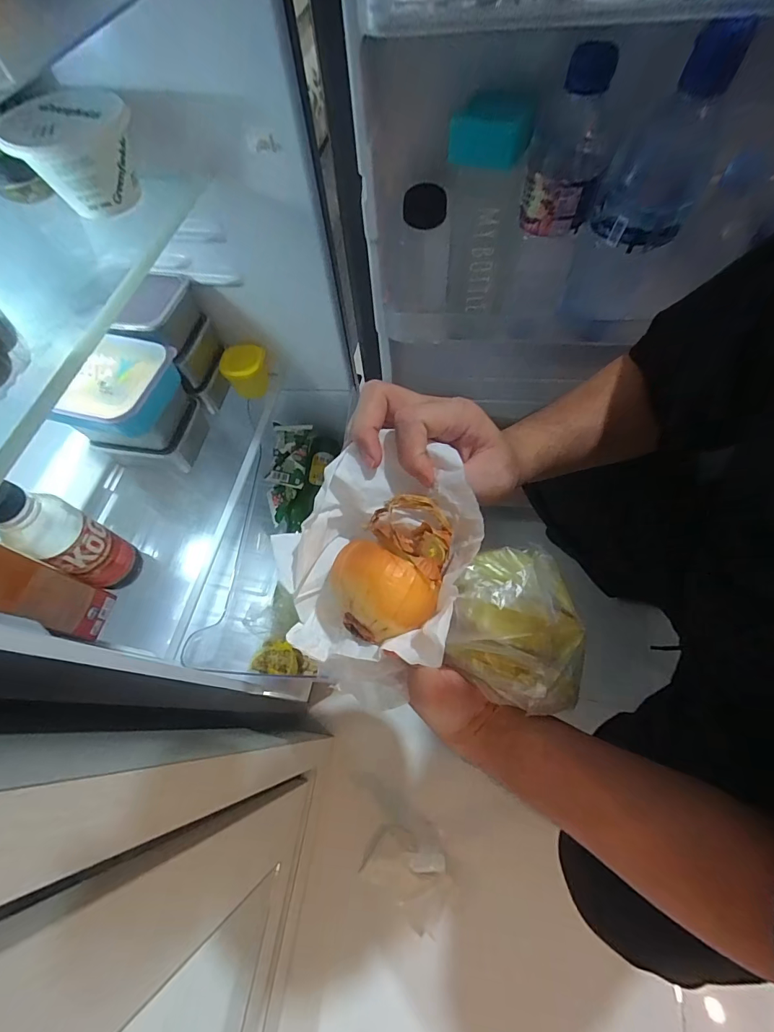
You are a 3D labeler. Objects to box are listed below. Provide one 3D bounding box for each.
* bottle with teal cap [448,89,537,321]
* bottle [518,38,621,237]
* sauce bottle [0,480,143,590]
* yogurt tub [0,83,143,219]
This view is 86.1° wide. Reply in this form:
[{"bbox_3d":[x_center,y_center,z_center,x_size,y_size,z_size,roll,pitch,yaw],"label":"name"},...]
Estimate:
[{"bbox_3d":[0.090,-0.273,0.396,0.064,0.193,0.073,11,65,9],"label":"bottle with teal cap"},{"bbox_3d":[0.146,-0.295,0.326,0.059,0.113,0.052,14,65,10],"label":"bottle"},{"bbox_3d":[-0.351,0.030,0.465,0.049,0.195,0.063,24,67,14],"label":"sauce bottle"},{"bbox_3d":[-0.293,-0.348,0.397,0.105,0.066,0.100,-1,64,3],"label":"yogurt tub"}]

